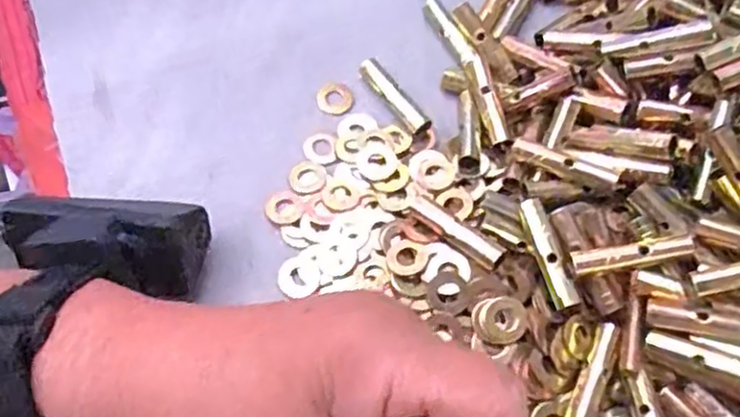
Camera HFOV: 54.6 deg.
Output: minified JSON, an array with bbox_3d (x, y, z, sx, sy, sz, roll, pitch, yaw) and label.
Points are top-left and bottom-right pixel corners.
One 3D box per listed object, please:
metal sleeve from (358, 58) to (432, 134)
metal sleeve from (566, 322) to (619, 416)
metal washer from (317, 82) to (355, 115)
[{"bbox_3d":[0.012,-0.051,0.320,0.010,0.010,0.041,-36,69,-18],"label":"metal sleeve"},{"bbox_3d":[0.079,0.062,0.257,0.010,0.012,0.042,23,65,11],"label":"metal sleeve"},{"bbox_3d":[-0.016,-0.050,0.325,0.016,0.004,0.016,0,63,-1],"label":"metal washer"}]

